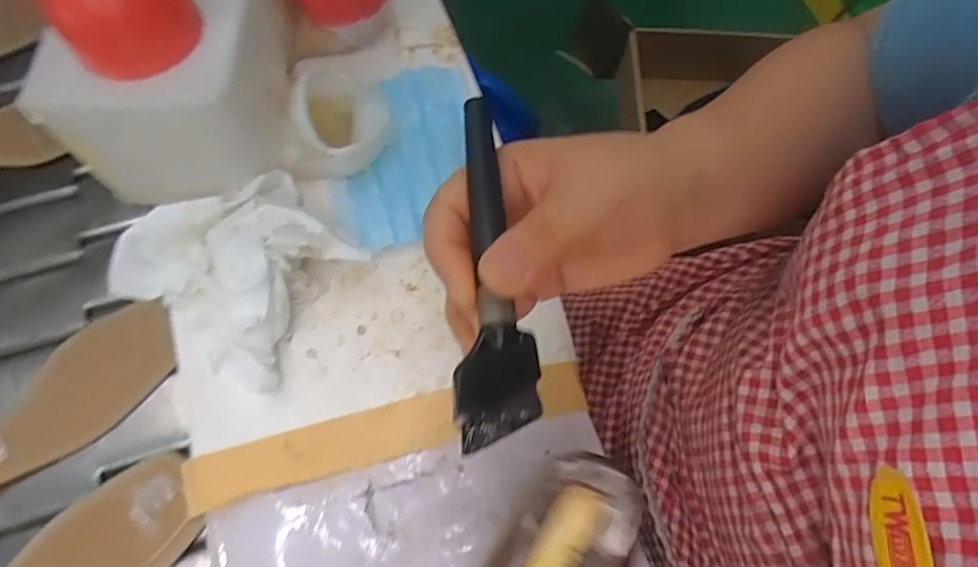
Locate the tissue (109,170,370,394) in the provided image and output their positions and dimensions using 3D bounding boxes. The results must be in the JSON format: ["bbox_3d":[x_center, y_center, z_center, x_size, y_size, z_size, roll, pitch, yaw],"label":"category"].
[{"bbox_3d":[-0.158,-0.013,0.374,0.130,0.050,0.124,35,71,14],"label":"tissue"}]

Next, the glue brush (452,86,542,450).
[{"bbox_3d":[0.002,-0.010,0.215,0.029,0.012,0.134,-2,69,0],"label":"glue brush"}]

